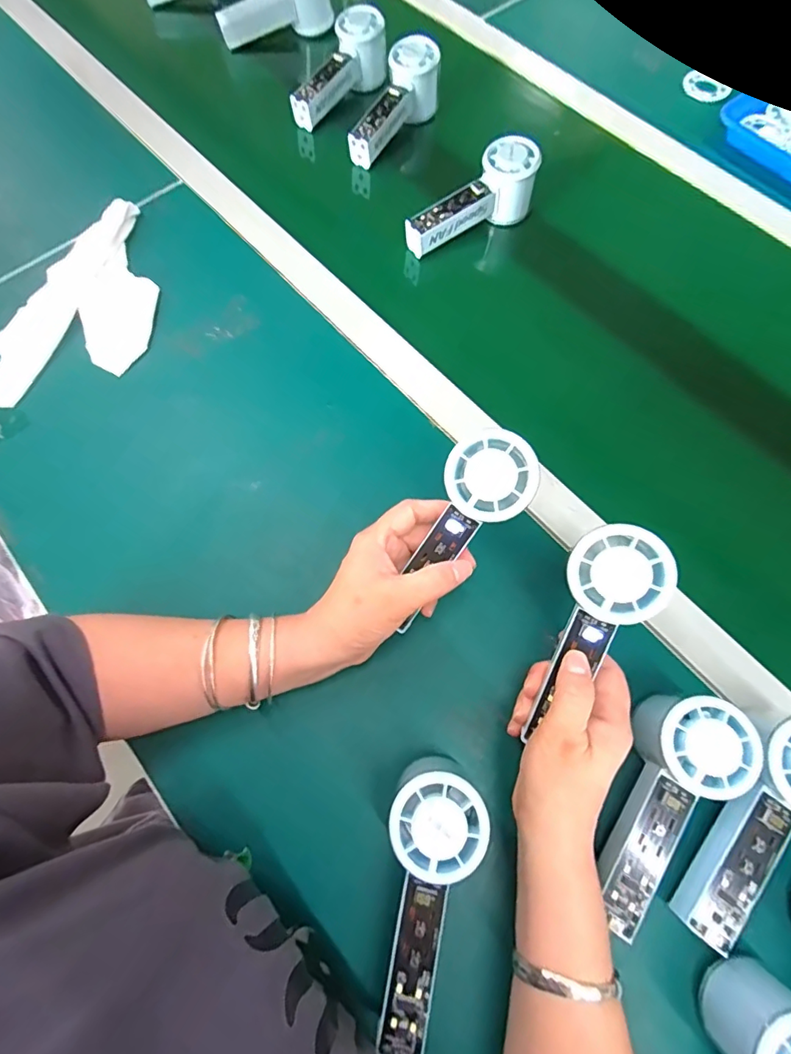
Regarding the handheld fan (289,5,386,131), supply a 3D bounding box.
[{"bbox_3d":[-0.070,-0.552,0.595,0.058,0.057,0.157,39,88,12],"label":"handheld fan"}]

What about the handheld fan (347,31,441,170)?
[{"bbox_3d":[-0.002,-0.488,0.571,0.053,0.064,0.154,34,87,11],"label":"handheld fan"}]

